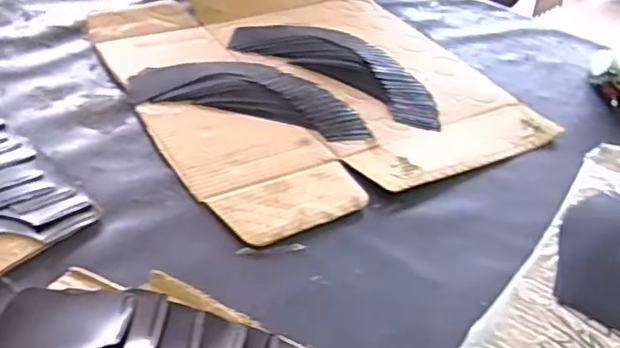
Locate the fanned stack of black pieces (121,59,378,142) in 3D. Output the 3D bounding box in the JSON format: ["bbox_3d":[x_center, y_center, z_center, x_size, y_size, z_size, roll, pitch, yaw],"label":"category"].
[{"bbox_3d":[-0.063,-0.093,0.693,0.261,0.012,0.114,12,36,6],"label":"fanned stack of black pieces"}]

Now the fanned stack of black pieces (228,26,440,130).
[{"bbox_3d":[0.041,-0.140,0.763,0.293,0.021,0.116,26,40,24],"label":"fanned stack of black pieces"}]

